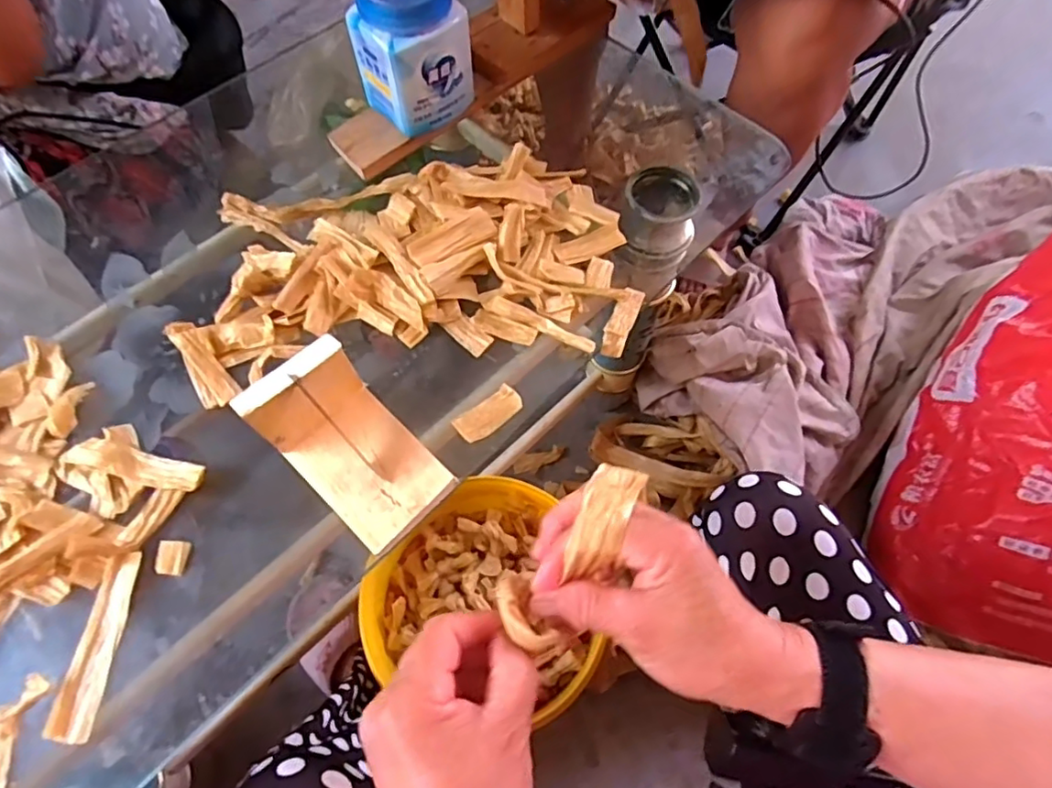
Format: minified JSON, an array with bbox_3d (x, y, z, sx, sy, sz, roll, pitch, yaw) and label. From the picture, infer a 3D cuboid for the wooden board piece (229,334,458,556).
[{"bbox_3d":[-0.118,0.035,0.402,0.077,0.068,0.121,-42,71,-18],"label":"wooden board piece"}]

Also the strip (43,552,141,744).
[{"bbox_3d":[-0.278,0.162,0.383,0.024,0.007,0.111,2,64,2],"label":"strip"}]

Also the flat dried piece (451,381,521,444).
[{"bbox_3d":[-0.029,0.016,0.460,0.054,0.008,0.024,-36,69,-16],"label":"flat dried piece"}]

